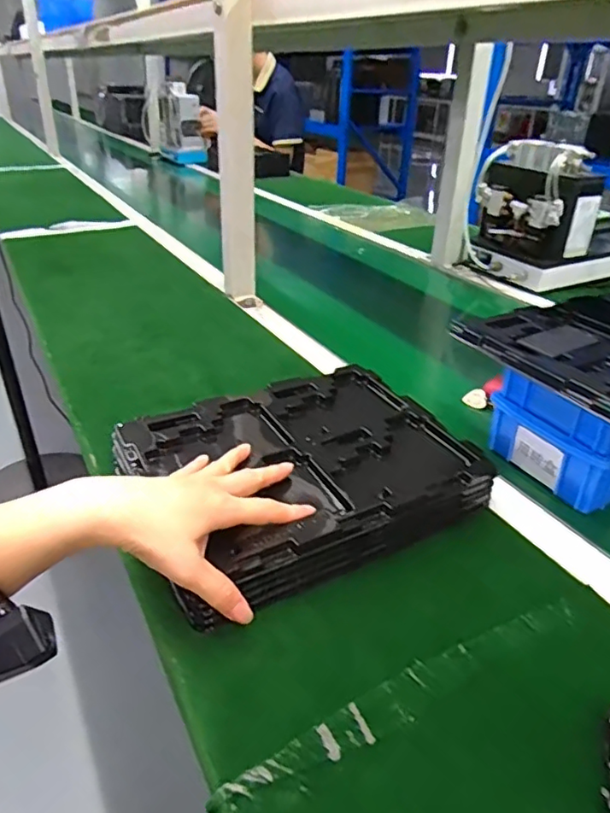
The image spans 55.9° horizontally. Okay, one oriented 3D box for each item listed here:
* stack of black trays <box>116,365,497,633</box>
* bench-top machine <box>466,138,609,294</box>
[{"bbox_3d":[-0.003,0.055,0.514,0.281,0.053,0.220,-13,33,-26],"label":"stack of black trays"},{"bbox_3d":[0.467,-0.343,1.062,0.279,0.239,0.179,-8,31,-18],"label":"bench-top machine"}]

